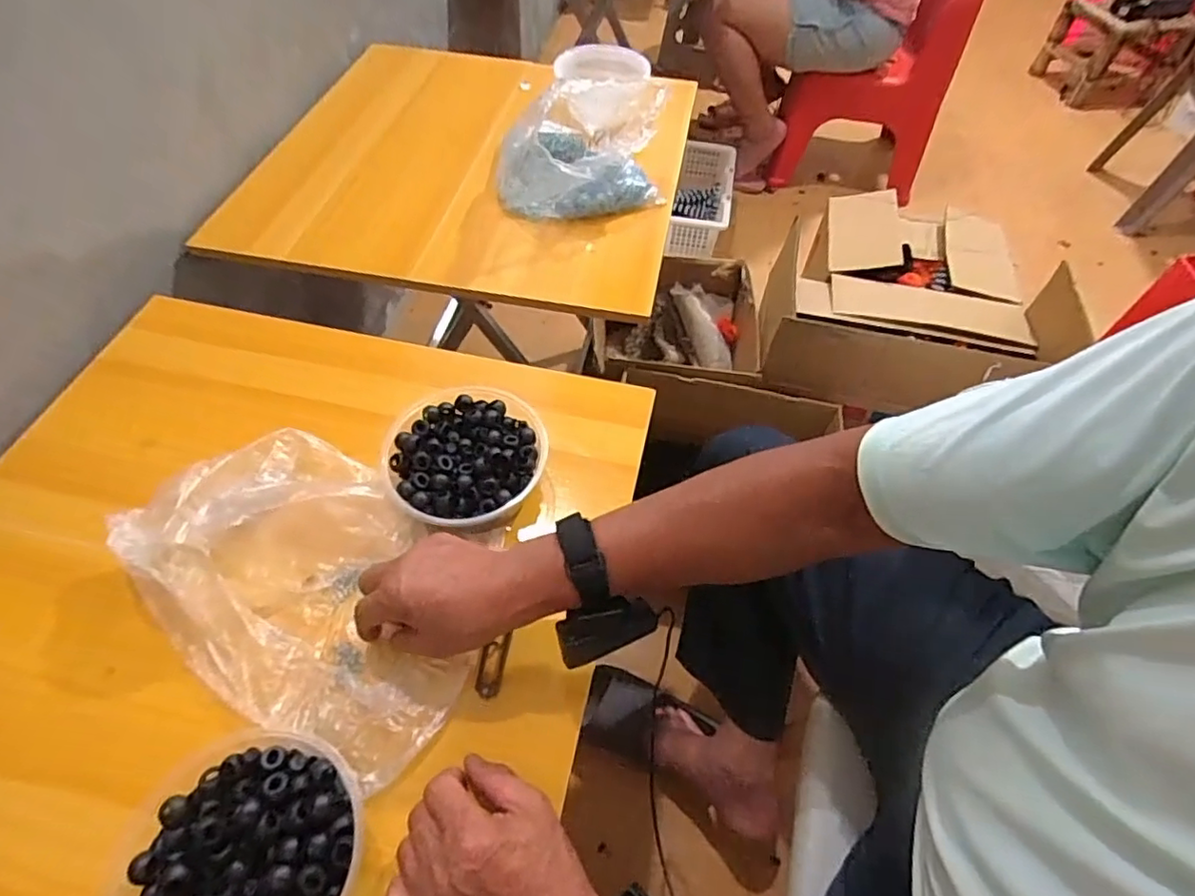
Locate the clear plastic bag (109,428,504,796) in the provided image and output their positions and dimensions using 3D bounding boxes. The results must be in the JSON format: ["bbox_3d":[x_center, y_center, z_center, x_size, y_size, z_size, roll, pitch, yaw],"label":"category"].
[{"bbox_3d":[-0.228,0.104,0.490,0.287,0.064,0.199,26,58,15],"label":"clear plastic bag"}]

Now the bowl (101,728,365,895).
[{"bbox_3d":[-0.225,0.262,0.385,0.137,0.048,0.142,1,55,-1],"label":"bowl"}]

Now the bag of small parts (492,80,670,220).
[{"bbox_3d":[-0.025,-0.410,0.811,0.221,0.147,0.174,-4,55,-4],"label":"bag of small parts"}]

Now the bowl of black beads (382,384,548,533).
[{"bbox_3d":[-0.123,0.015,0.556,0.137,0.054,0.137,1,55,-1],"label":"bowl of black beads"}]

